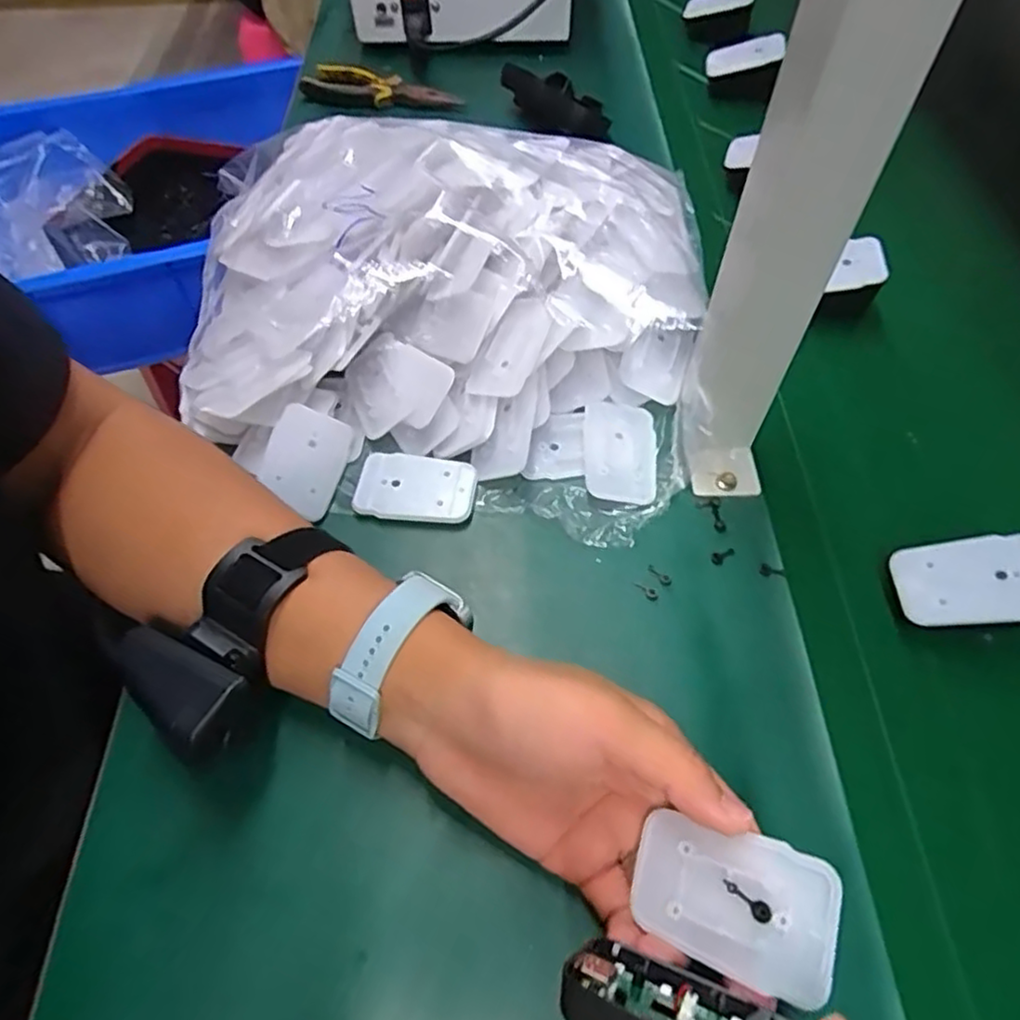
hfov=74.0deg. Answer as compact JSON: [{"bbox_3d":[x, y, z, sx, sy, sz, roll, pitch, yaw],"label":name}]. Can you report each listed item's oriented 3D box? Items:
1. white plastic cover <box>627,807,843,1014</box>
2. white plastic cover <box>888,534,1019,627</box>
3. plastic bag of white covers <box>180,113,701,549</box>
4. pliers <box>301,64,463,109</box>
[{"bbox_3d":[0.075,0.134,0.233,0.067,0.004,0.044,6,73,37],"label":"white plastic cover"},{"bbox_3d":[0.232,0.035,0.340,0.068,0.006,0.043,-10,65,20],"label":"white plastic cover"},{"bbox_3d":[-0.050,-0.141,0.434,0.345,0.091,0.299,11,59,9],"label":"plastic bag of white covers"},{"bbox_3d":[-0.126,-0.399,0.643,0.152,0.020,0.040,12,59,10],"label":"pliers"}]

